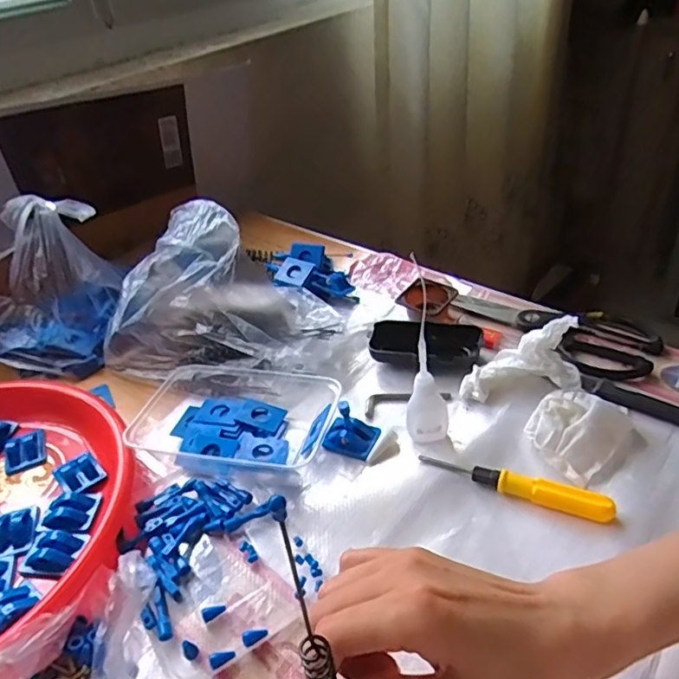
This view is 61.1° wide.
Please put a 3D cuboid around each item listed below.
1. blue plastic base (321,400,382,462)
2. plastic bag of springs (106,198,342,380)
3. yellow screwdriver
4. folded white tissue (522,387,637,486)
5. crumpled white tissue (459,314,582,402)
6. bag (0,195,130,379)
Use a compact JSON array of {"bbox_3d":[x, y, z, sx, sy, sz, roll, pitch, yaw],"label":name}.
[{"bbox_3d":[0.009,0.073,0.486,0.043,0.045,0.031,12,41,21],"label":"blue plastic base"},{"bbox_3d":[-0.119,-0.049,0.581,0.223,0.136,0.131,1,39,8],"label":"plastic bag of springs"},{"bbox_3d":[0.131,0.109,0.435,0.141,0.019,0.015,13,42,22],"label":"yellow screwdriver"},{"bbox_3d":[0.194,0.070,0.465,0.083,0.028,0.066,-29,44,-27],"label":"folded white tissue"},{"bbox_3d":[0.161,0.014,0.508,0.106,0.067,0.047,-4,38,2],"label":"crumpled white tissue"},{"bbox_3d":[-0.314,-0.054,0.596,0.174,0.148,0.126,-28,43,-26],"label":"bag"}]

